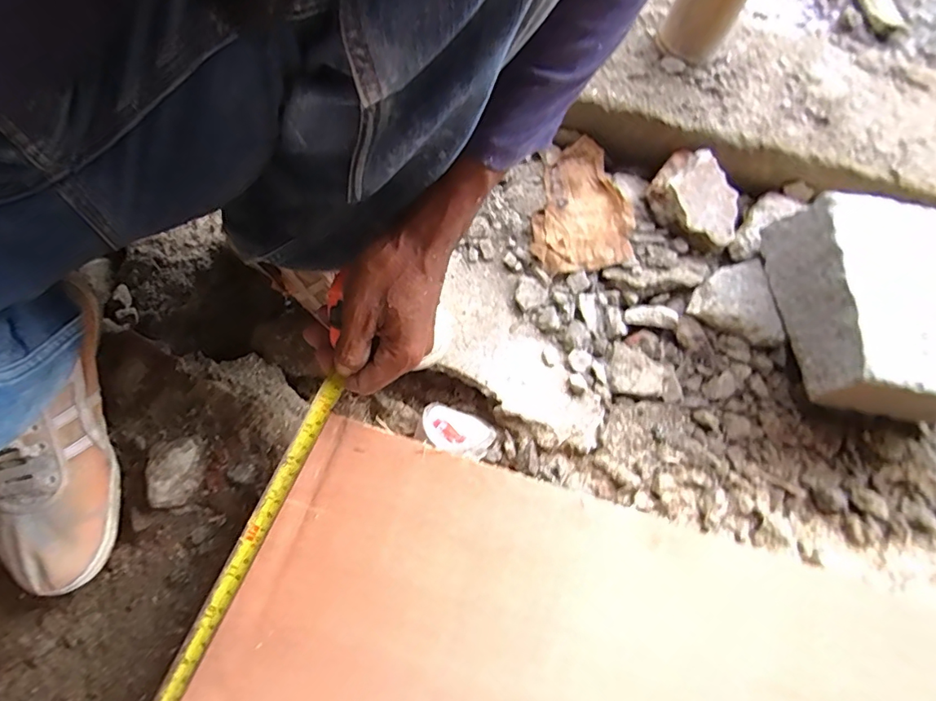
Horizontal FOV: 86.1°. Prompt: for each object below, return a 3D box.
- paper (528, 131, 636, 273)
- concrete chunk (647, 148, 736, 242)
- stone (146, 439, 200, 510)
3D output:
[{"bbox_3d":[0.143,-0.180,0.633,0.126,0.031,0.182,4,67,-4],"label":"paper"},{"bbox_3d":[0.281,-0.185,0.615,0.076,0.054,0.122,-41,76,-19],"label":"concrete chunk"},{"bbox_3d":[-0.245,0.102,0.417,0.034,0.023,0.052,-7,68,-8],"label":"stone"}]

